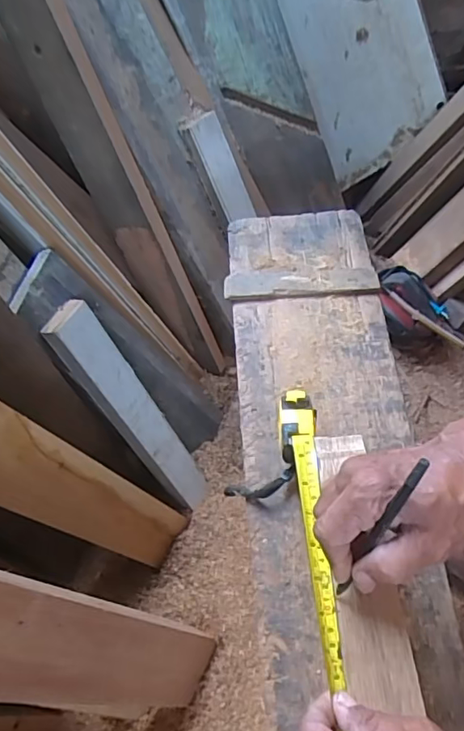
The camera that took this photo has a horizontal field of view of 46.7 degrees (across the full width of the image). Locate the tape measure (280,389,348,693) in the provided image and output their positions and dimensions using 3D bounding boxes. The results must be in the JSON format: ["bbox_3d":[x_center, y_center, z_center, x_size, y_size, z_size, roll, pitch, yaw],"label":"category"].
[{"bbox_3d":[0.066,0.131,0.463,0.032,0.055,0.249,-2,53,-2],"label":"tape measure"}]

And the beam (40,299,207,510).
[{"bbox_3d":[-0.160,0.089,0.934,0.043,0.479,0.088,19,58,41],"label":"beam"}]

